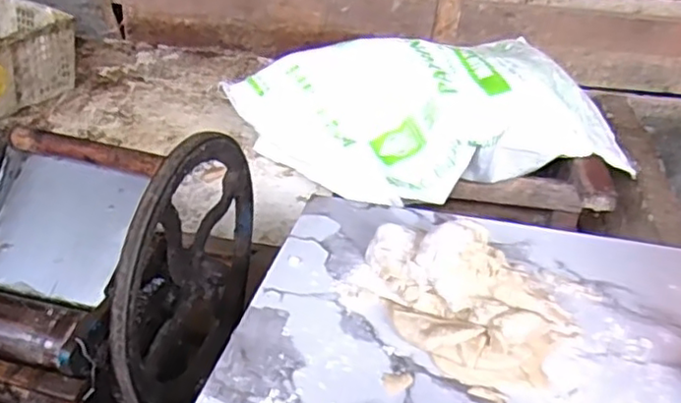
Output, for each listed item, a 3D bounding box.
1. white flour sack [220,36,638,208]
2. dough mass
[{"bbox_3d":[0.167,-0.164,1.193,0.656,0.189,0.358,-8,36,-20],"label":"white flour sack"},{"bbox_3d":[0.093,0.077,0.545,0.186,0.072,0.111,21,37,22],"label":"dough mass"}]

